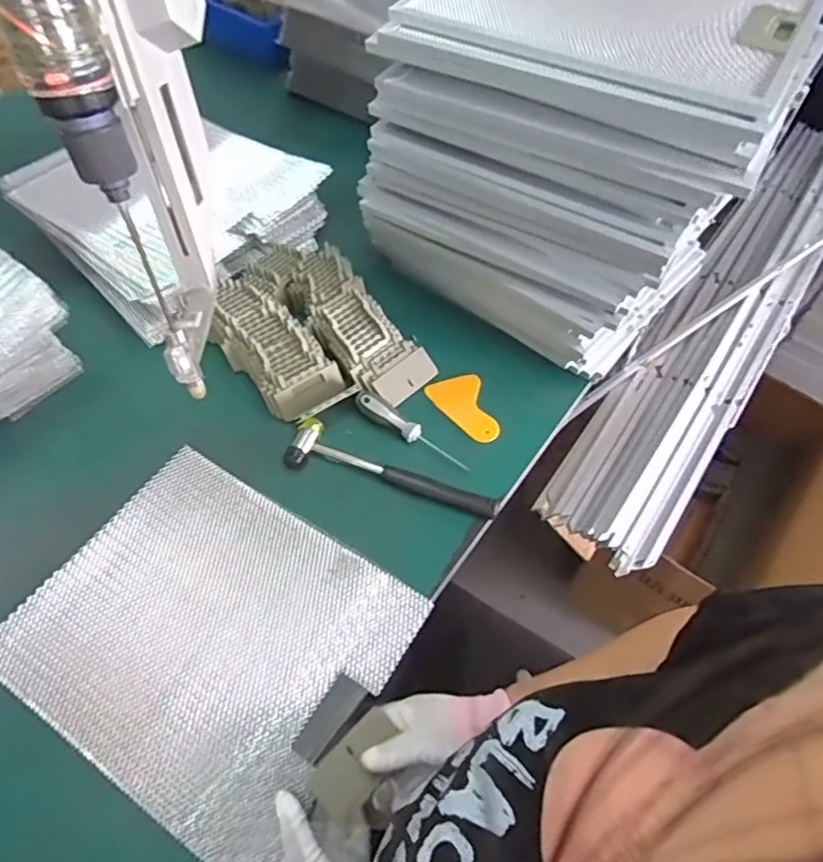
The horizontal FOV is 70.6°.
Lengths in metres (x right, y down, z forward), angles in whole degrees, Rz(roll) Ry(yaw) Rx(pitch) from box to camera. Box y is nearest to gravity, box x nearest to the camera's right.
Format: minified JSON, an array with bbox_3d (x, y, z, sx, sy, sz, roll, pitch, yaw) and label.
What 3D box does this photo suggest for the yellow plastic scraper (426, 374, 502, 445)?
[{"bbox_3d":[0.065,-0.027,0.714,0.067,0.010,0.097,-16,58,-11],"label":"yellow plastic scraper"}]

